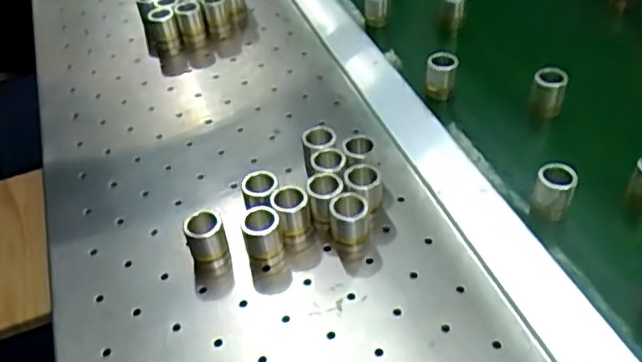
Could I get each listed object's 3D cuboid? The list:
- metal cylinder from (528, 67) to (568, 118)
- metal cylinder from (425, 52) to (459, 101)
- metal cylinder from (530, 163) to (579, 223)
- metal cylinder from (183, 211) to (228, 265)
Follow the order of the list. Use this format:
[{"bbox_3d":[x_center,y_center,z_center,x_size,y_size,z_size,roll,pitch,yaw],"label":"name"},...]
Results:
[{"bbox_3d":[0.169,-0.066,0.478,0.023,0.035,0.017,13,46,17],"label":"metal cylinder"},{"bbox_3d":[0.094,-0.083,0.503,0.022,0.034,0.021,6,44,10],"label":"metal cylinder"},{"bbox_3d":[0.146,0.008,0.404,0.023,0.034,0.017,17,47,20],"label":"metal cylinder"},{"bbox_3d":[-0.068,0.035,0.381,0.022,0.033,0.019,-21,46,-18],"label":"metal cylinder"}]

